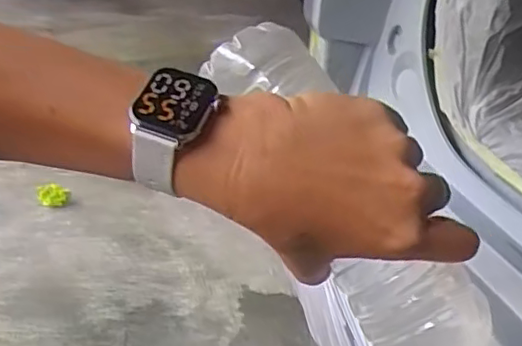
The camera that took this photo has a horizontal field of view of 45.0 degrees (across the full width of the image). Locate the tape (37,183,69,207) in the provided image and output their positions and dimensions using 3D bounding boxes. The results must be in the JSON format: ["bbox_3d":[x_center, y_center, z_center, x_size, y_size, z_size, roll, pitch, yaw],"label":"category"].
[{"bbox_3d":[-0.567,0.065,1.729,0.086,0.053,0.056,-5,28,-19],"label":"tape"}]

